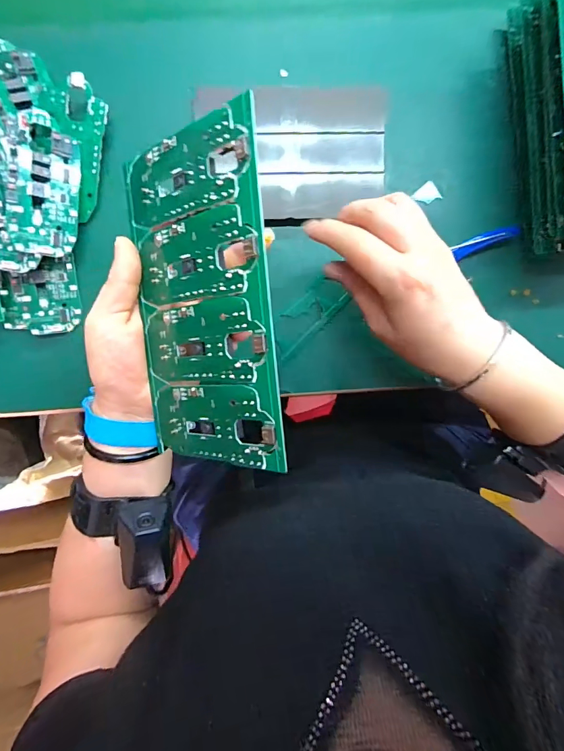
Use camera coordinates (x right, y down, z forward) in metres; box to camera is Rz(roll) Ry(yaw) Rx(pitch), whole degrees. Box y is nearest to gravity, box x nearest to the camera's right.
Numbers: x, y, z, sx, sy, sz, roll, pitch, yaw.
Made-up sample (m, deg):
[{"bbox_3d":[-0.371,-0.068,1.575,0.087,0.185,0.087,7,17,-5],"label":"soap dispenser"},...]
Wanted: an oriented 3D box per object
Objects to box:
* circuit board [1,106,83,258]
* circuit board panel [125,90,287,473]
[{"bbox_3d":[-0.174,-0.139,0.292,0.046,0.005,0.097,-2,98,-35],"label":"circuit board"},{"bbox_3d":[-0.047,-0.042,0.231,0.104,0.004,0.186,-3,95,37],"label":"circuit board panel"}]

